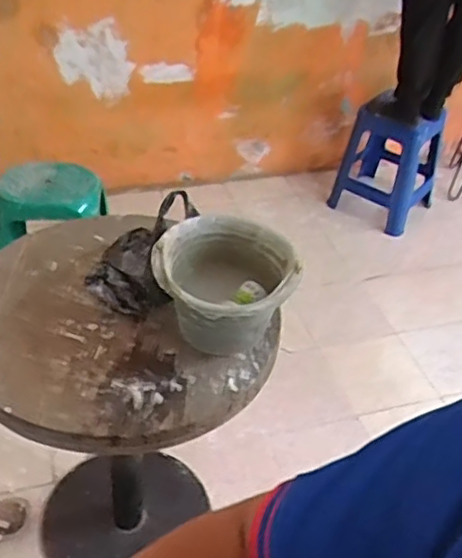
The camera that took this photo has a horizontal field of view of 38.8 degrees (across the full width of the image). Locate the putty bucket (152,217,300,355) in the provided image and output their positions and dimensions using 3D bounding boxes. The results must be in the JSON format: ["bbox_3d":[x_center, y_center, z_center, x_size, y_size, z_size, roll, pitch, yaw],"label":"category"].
[{"bbox_3d":[-0.014,0.029,1.164,0.240,0.170,0.231,4,38,-3],"label":"putty bucket"}]

